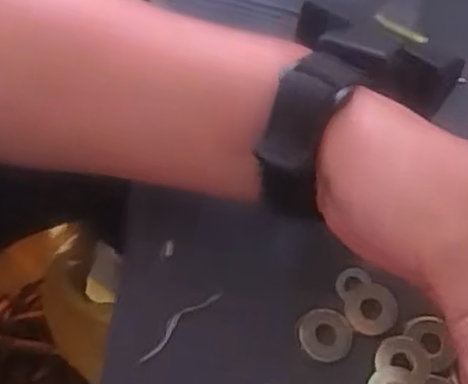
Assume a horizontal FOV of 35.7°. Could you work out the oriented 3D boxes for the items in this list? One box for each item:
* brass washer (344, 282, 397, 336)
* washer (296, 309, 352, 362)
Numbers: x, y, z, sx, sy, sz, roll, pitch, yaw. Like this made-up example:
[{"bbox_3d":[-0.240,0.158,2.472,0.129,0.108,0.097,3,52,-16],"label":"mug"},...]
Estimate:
[{"bbox_3d":[0.066,0.056,0.343,0.025,0.004,0.021,-34,73,-11],"label":"brass washer"},{"bbox_3d":[0.042,0.066,0.336,0.025,0.004,0.024,0,70,0],"label":"washer"}]

